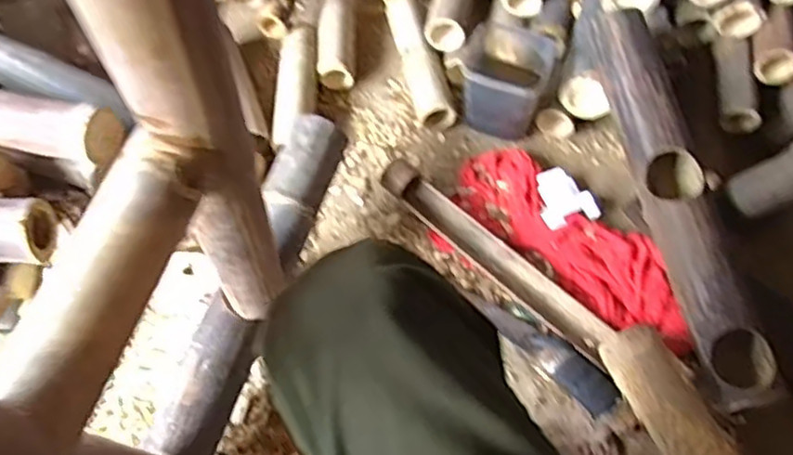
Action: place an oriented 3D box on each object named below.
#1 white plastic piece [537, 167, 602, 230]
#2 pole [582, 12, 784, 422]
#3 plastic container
[{"bbox_3d":[0.224,-0.042,0.911,0.070,0.020,0.093,-18,61,-12],"label":"white plastic piece"},{"bbox_3d":[0.336,-0.039,0.795,0.080,0.059,0.487,-13,76,-9],"label":"pole"},{"bbox_3d":[0.154,-0.207,0.950,0.120,0.107,0.125,21,61,11],"label":"plastic container"}]

